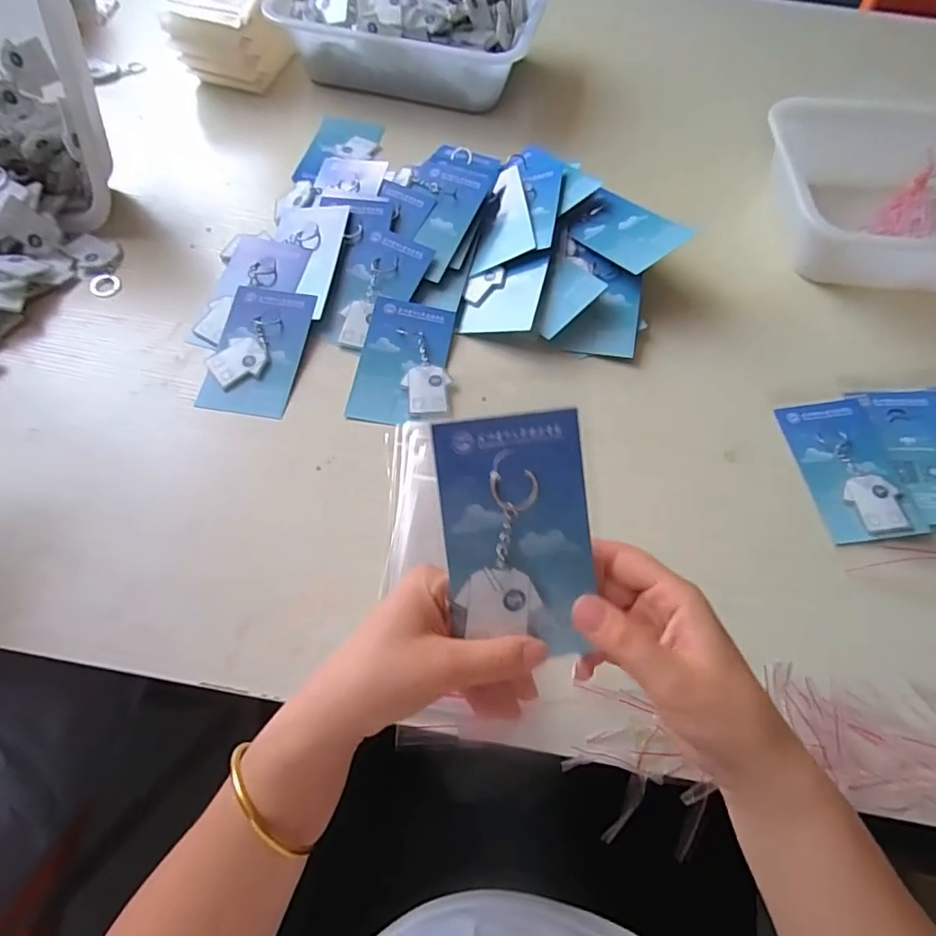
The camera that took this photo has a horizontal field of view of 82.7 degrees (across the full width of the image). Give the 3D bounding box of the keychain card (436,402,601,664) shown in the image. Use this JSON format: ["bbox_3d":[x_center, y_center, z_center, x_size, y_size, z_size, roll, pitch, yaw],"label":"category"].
[{"bbox_3d":[0.027,0.036,0.283,0.077,0.006,0.125,-6,93,-6],"label":"keychain card"}]

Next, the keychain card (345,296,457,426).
[{"bbox_3d":[-0.057,-0.101,0.498,0.086,0.009,0.132,7,63,1],"label":"keychain card"}]

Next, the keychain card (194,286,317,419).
[{"bbox_3d":[-0.196,-0.113,0.497,0.080,0.007,0.136,8,63,1],"label":"keychain card"}]

